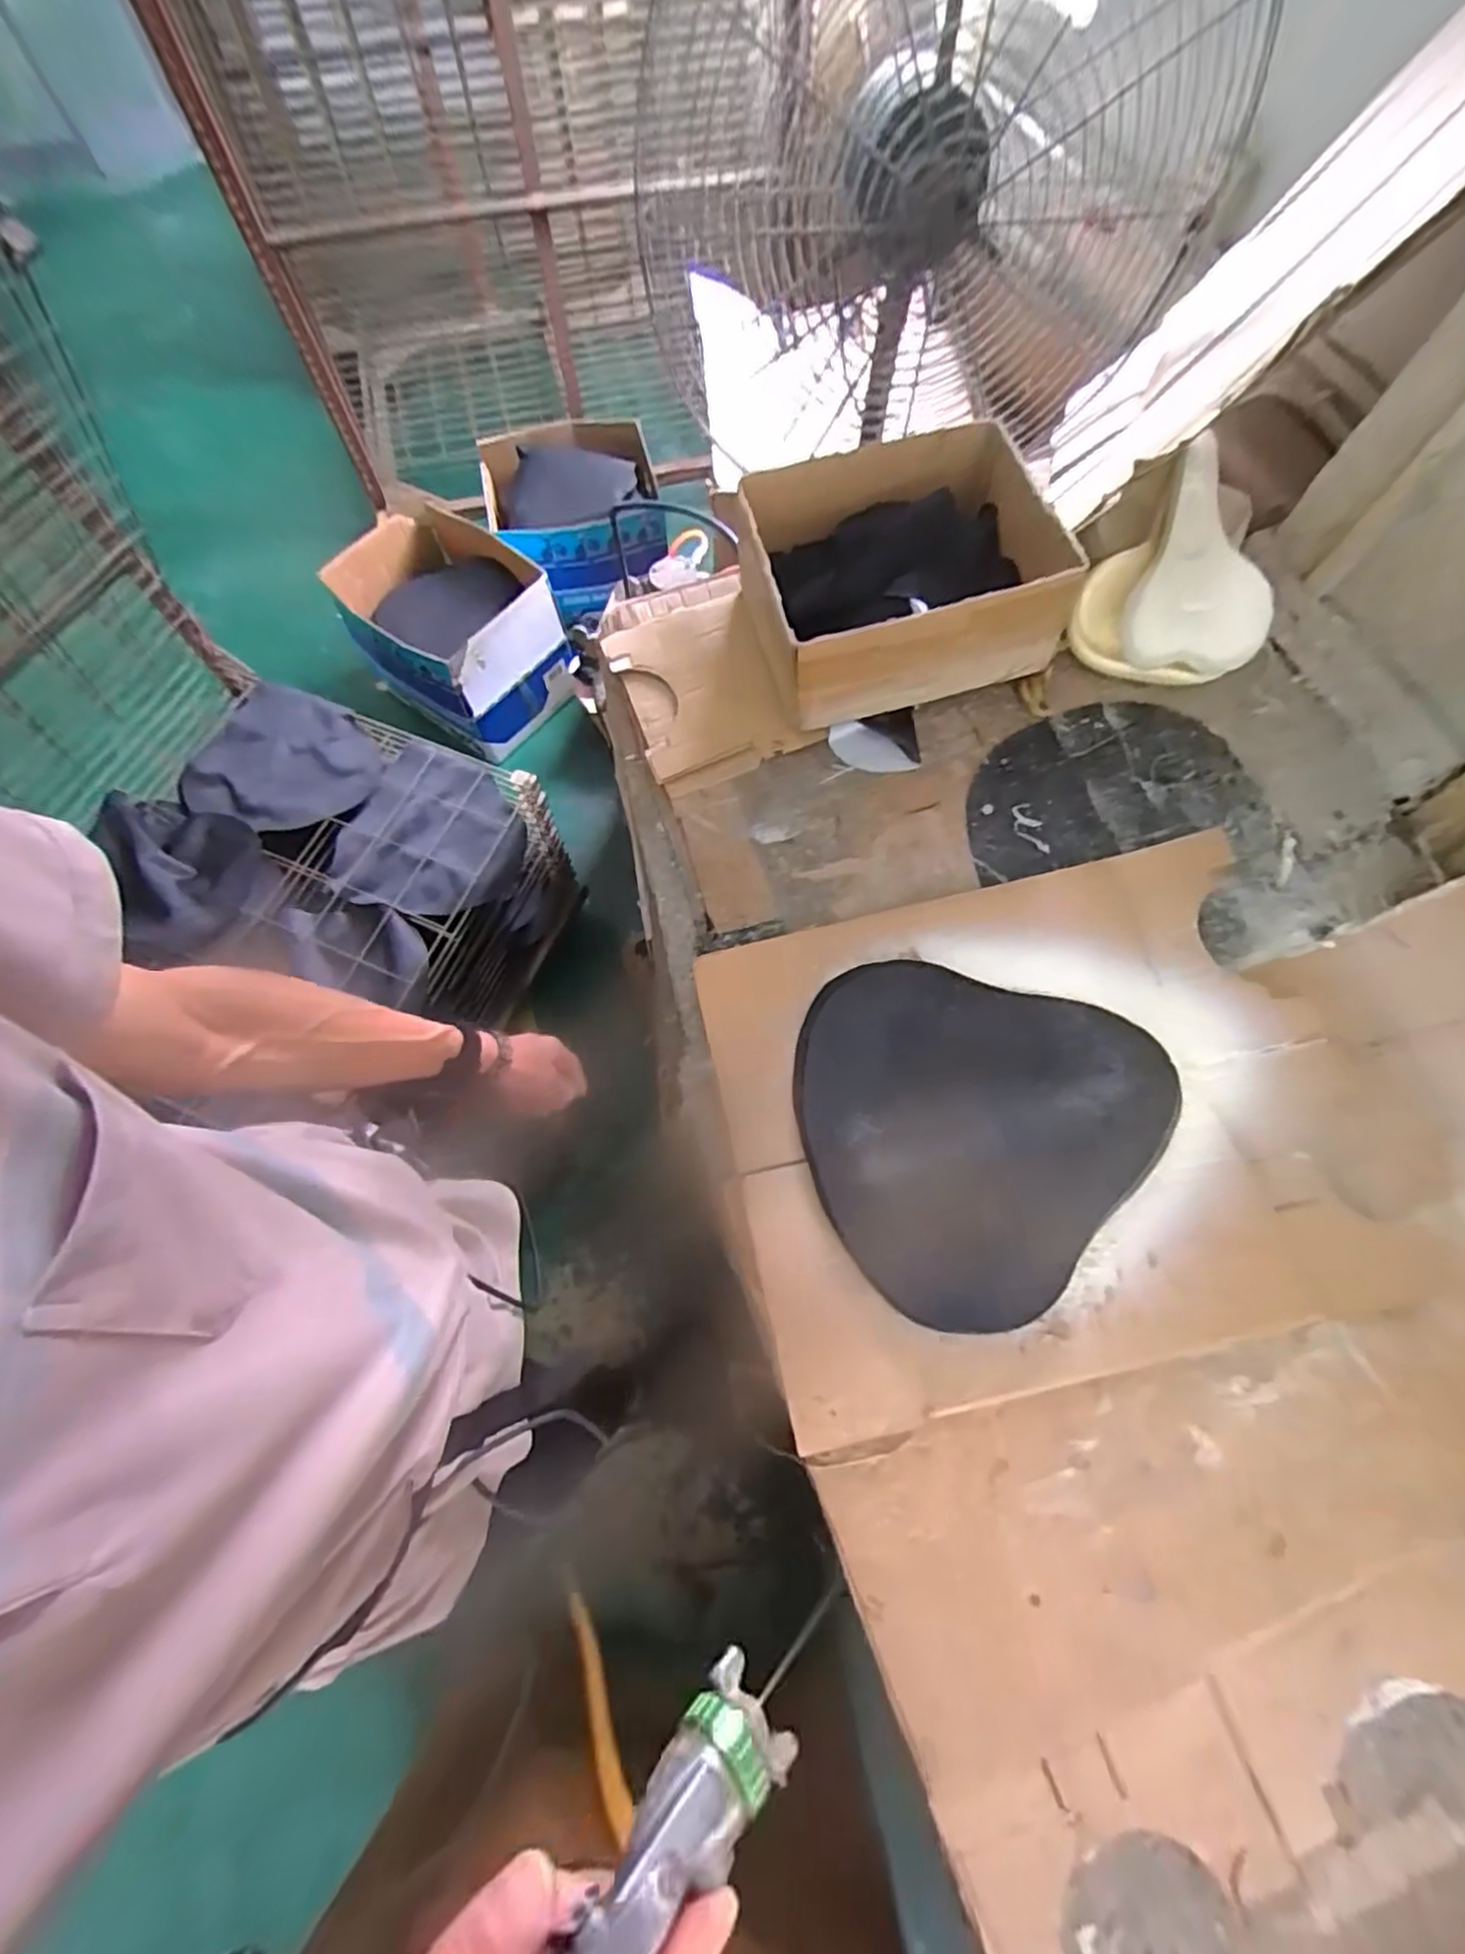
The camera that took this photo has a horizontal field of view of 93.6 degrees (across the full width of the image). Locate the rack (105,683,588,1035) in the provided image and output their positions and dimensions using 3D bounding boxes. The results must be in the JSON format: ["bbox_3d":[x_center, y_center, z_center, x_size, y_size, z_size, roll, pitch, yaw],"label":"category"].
[{"bbox_3d":[-0.679,-0.212,1.316,0.632,0.321,0.421,18,70,8],"label":"rack"}]

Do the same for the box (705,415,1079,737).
[{"bbox_3d":[0.203,-0.480,0.805,0.359,0.134,0.294,-12,69,-4],"label":"box"}]

